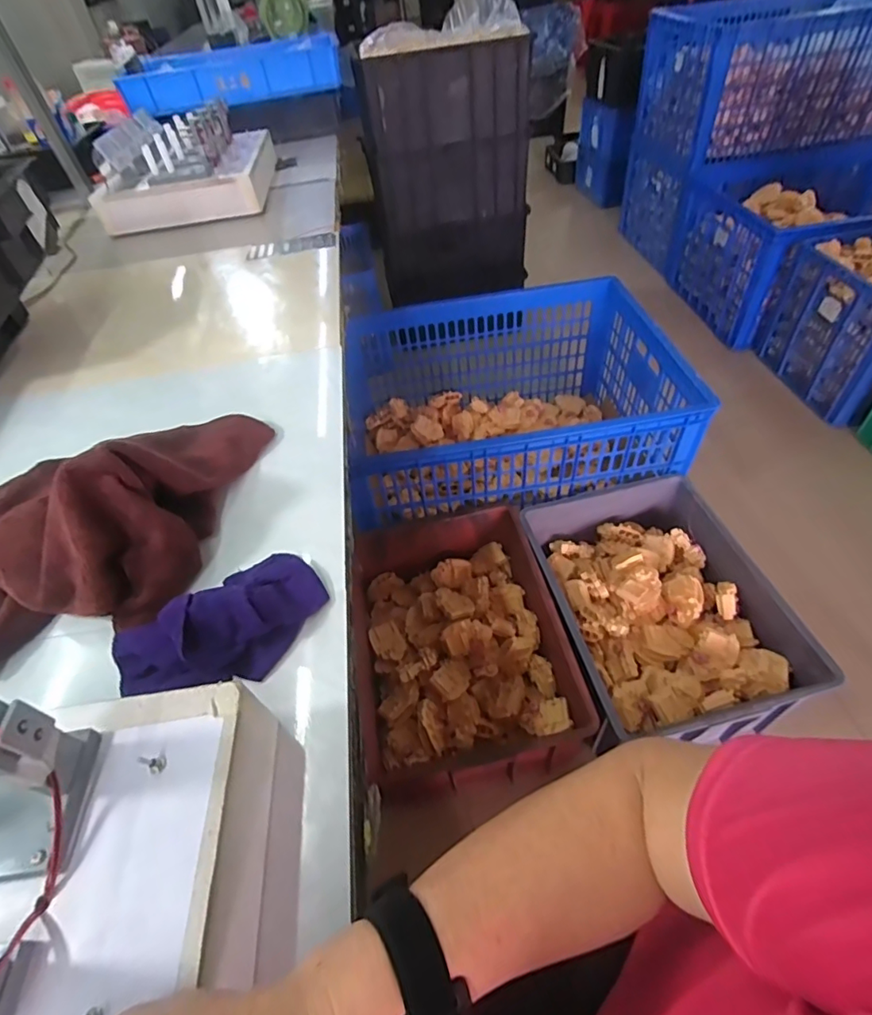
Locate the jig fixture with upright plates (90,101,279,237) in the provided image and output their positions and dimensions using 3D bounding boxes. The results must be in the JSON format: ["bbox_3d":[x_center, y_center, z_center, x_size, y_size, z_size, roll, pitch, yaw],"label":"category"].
[{"bbox_3d":[-0.529,-0.746,1.098,0.296,0.134,0.387,-8,49,0],"label":"jig fixture with upright plates"}]

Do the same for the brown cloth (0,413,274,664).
[{"bbox_3d":[-0.299,-0.008,0.457,0.296,0.111,0.220,-21,50,-11],"label":"brown cloth"}]

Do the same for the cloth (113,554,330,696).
[{"bbox_3d":[-0.166,0.088,0.401,0.093,0.050,0.157,28,57,27],"label":"cloth"}]

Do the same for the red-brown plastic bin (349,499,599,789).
[{"bbox_3d":[0.049,0.270,1.060,0.386,0.189,0.536,-12,49,-4],"label":"red-brown plastic bin"}]

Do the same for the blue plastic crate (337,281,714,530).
[{"bbox_3d":[0.171,-0.263,1.385,0.810,0.334,0.652,-12,49,-3],"label":"blue plastic crate"}]

